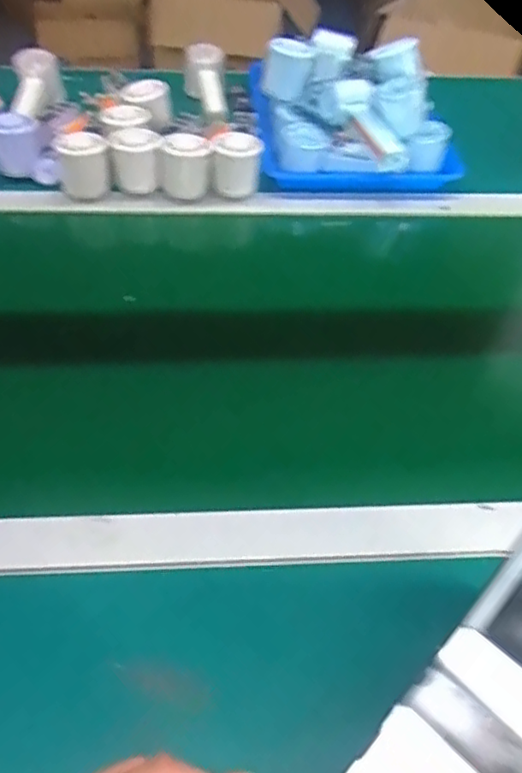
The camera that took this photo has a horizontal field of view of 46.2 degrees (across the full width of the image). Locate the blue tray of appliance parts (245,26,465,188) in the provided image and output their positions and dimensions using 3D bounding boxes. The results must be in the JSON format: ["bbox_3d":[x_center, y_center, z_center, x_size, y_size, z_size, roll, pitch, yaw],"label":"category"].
[{"bbox_3d":[0.124,-0.383,0.826,0.252,0.109,0.287,0,47,-5],"label":"blue tray of appliance parts"}]

